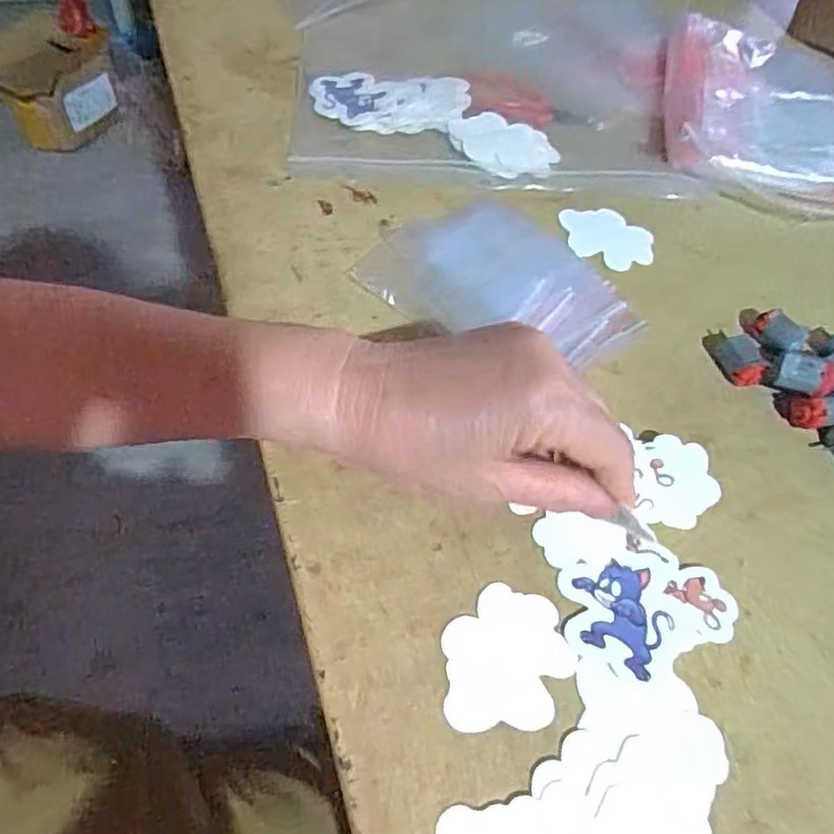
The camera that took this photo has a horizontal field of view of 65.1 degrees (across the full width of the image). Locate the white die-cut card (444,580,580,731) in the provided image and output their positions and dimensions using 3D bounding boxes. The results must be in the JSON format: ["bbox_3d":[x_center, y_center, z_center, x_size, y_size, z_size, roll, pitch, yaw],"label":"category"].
[{"bbox_3d":[0.039,0.100,0.275,0.054,0.004,0.057,1,57,-5],"label":"white die-cut card"}]

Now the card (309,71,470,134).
[{"bbox_3d":[-0.018,-0.229,0.474,0.112,0.007,0.059,-3,63,-8],"label":"card"}]

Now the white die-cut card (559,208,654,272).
[{"bbox_3d":[0.125,-0.116,0.425,0.057,0.004,0.053,-3,58,-8],"label":"white die-cut card"}]

